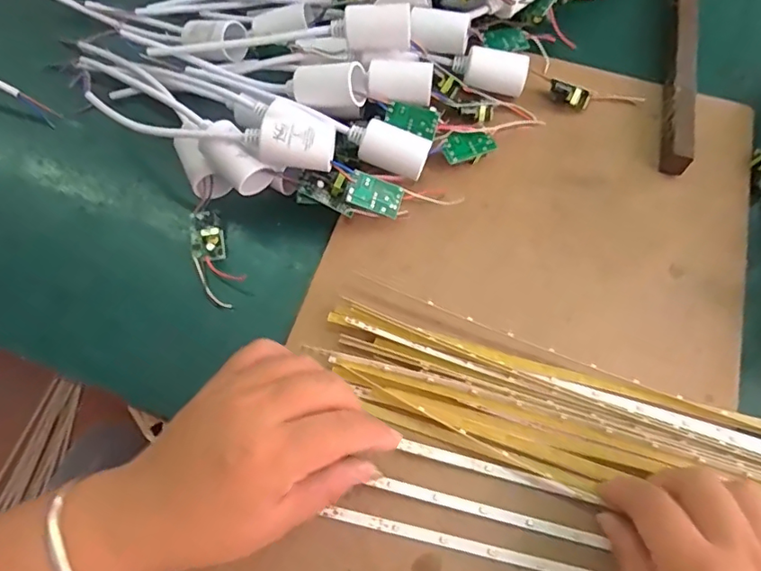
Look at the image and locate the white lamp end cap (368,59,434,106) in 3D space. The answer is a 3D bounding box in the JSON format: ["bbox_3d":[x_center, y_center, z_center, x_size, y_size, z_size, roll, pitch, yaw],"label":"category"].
[{"bbox_3d":[0.015,-0.136,0.368,0.044,0.026,0.021,-1,67,0],"label":"white lamp end cap"}]

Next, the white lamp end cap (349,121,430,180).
[{"bbox_3d":[0.005,-0.089,0.355,0.054,0.022,0.026,24,69,10],"label":"white lamp end cap"}]

